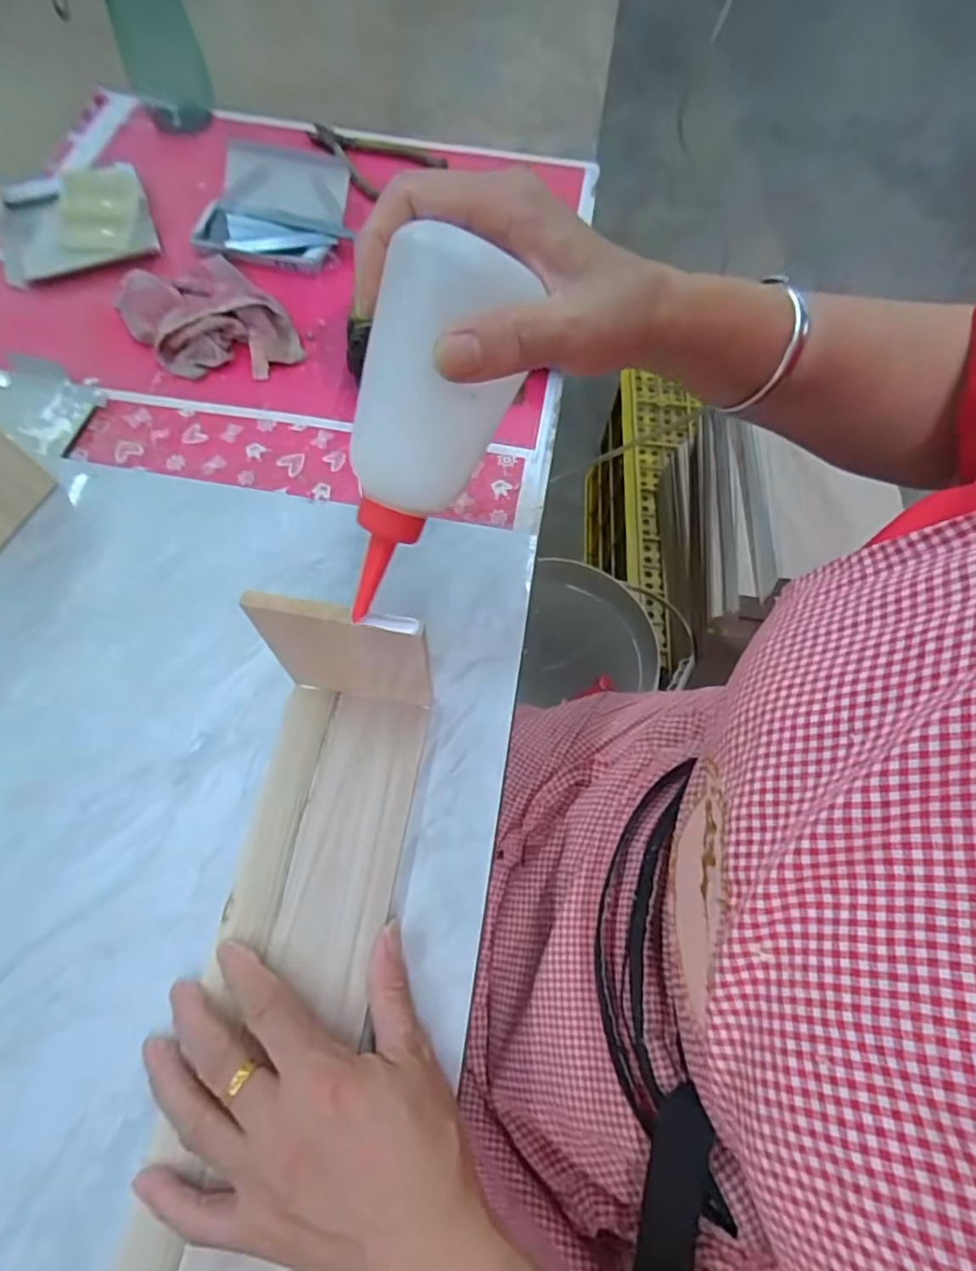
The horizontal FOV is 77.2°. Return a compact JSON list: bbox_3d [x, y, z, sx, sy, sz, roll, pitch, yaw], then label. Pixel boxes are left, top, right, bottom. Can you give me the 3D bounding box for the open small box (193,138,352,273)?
[{"bbox_3d":[-0.205,-0.411,0.590,0.134,0.024,0.115,4,83,0],"label":"open small box"}]

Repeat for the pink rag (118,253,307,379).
[{"bbox_3d":[-0.246,-0.279,0.533,0.109,0.028,0.160,-36,71,-17],"label":"pink rag"}]

